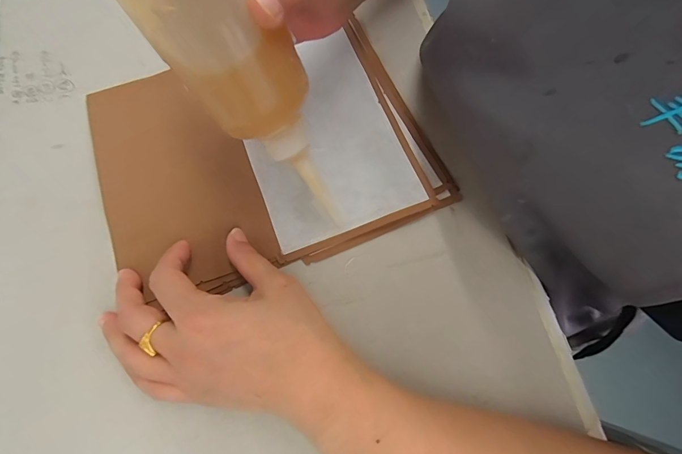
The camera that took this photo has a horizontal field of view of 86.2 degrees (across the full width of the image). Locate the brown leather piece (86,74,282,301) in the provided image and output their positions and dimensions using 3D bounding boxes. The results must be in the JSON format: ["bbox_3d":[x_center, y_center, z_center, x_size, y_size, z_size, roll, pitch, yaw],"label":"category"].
[{"bbox_3d":[-0.125,-0.046,0.274,0.105,0.012,0.180,-21,72,-5],"label":"brown leather piece"}]

